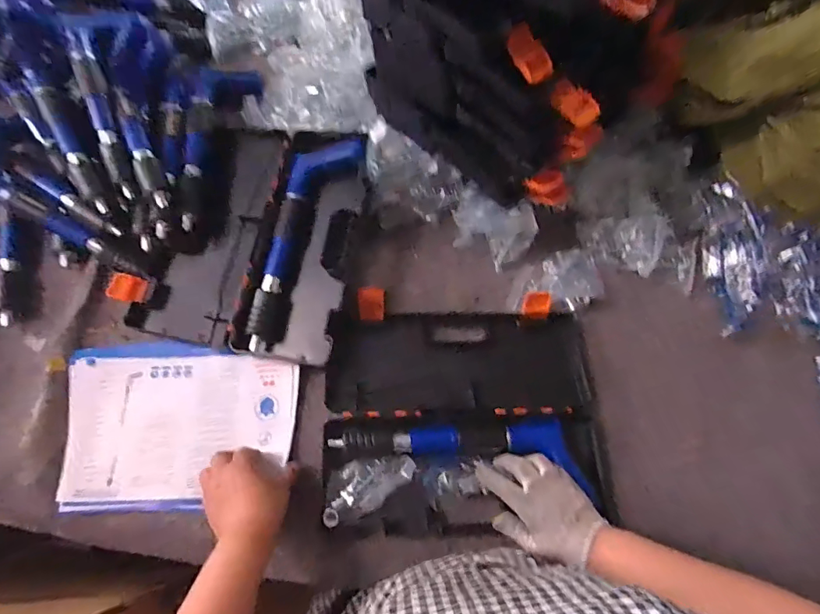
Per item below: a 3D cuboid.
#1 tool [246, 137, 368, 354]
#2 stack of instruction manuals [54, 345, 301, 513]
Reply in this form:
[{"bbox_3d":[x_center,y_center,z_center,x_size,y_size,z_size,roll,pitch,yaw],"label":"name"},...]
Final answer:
[{"bbox_3d":[-0.166,-0.102,0.654,0.097,0.061,0.327,21,69,8],"label":"tool"},{"bbox_3d":[-0.292,0.145,0.596,0.284,0.023,0.204,-3,68,-2],"label":"stack of instruction manuals"}]

